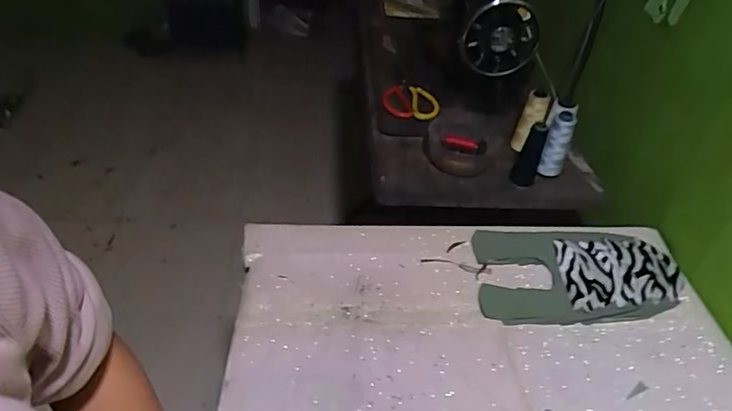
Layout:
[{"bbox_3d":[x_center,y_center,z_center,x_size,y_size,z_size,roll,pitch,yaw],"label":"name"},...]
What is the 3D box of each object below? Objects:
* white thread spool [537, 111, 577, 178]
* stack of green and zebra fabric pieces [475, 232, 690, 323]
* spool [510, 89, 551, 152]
[{"bbox_3d":[0.316,-0.096,0.855,0.042,0.116,0.044,3,42,-3],"label":"white thread spool"},{"bbox_3d":[0.291,0.093,0.702,0.279,0.014,0.151,2,42,-4],"label":"stack of green and zebra fabric pieces"},{"bbox_3d":[0.288,-0.149,0.899,0.040,0.107,0.032,18,43,14],"label":"spool"}]

